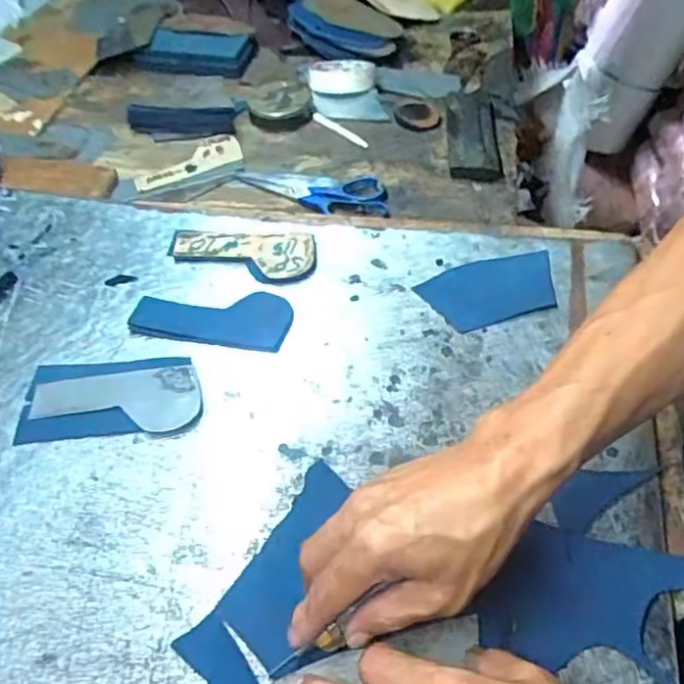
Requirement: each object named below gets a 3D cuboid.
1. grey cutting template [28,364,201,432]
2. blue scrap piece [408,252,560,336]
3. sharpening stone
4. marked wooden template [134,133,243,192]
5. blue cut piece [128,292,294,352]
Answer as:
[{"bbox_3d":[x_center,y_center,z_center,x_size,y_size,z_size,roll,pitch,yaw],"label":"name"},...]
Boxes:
[{"bbox_3d":[-0.173,0.046,0.464,0.128,0.004,0.056,-7,54,1],"label":"grey cutting template"},{"bbox_3d":[0.124,-0.042,0.507,0.110,0.004,0.060,-15,58,-3],"label":"blue scrap piece"},{"bbox_3d":[0.148,-0.242,0.698,0.058,0.021,0.174,5,54,-1],"label":"sharpening stone"},{"bbox_3d":[-0.173,-0.204,0.687,0.126,0.009,0.049,-22,59,-18],"label":"marked wooden template"},{"bbox_3d":[-0.110,-0.019,0.515,0.132,0.009,0.056,5,54,0],"label":"blue cut piece"}]

